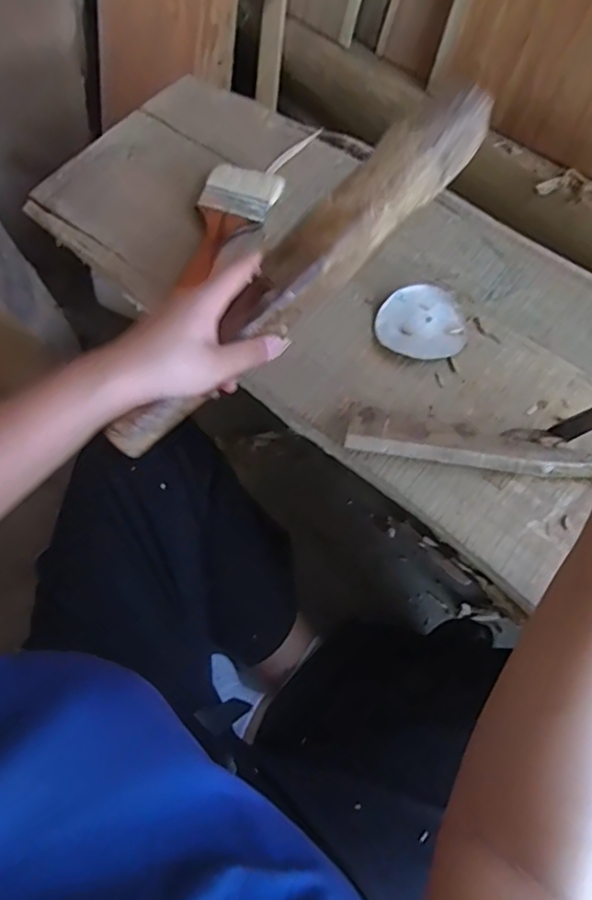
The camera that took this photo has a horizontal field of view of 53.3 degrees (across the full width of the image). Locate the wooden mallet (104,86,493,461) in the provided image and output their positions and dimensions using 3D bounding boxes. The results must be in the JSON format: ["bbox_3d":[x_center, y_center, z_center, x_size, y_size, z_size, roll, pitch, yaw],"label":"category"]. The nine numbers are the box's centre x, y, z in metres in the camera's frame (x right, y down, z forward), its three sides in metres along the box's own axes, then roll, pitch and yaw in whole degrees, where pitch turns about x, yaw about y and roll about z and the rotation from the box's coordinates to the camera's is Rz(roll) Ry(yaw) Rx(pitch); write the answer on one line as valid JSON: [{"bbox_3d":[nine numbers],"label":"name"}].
[{"bbox_3d":[0.004,-0.135,0.446,0.369,0.044,0.048,-45,74,-4],"label":"wooden mallet"}]

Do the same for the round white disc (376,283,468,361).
[{"bbox_3d":[0.122,-0.122,0.562,0.082,0.018,0.073,25,70,10],"label":"round white disc"}]

